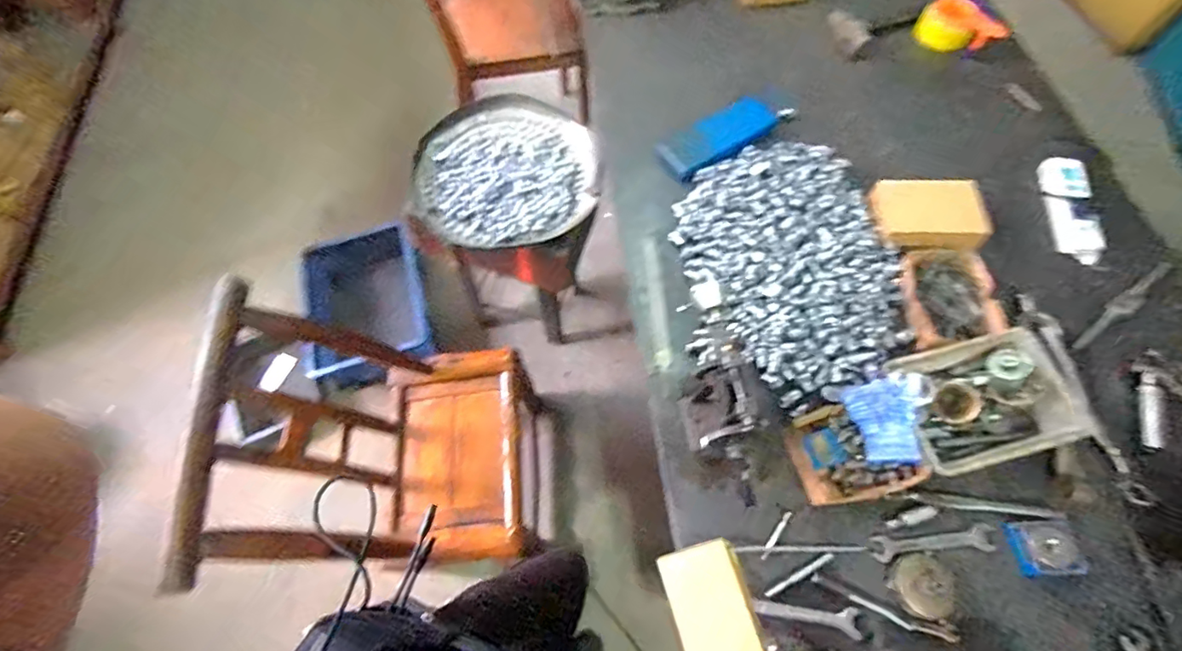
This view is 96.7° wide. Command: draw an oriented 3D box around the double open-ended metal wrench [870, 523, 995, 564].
[{"bbox_3d":[0.473,0.300,0.725,0.167,0.006,0.035,-5,64,-2],"label":"double open-ended metal wrench"}]

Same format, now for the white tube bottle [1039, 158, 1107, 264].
[{"bbox_3d":[0.866,-0.212,0.953,0.070,0.038,0.235,9,64,4],"label":"white tube bottle"}]

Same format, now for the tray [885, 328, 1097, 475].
[{"bbox_3d":[0.580,0.109,0.779,0.247,0.060,0.175,-13,65,-6],"label":"tray"}]

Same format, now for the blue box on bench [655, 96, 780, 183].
[{"bbox_3d":[0.251,-0.370,1.013,0.252,0.030,0.080,-32,68,-14],"label":"blue box on bench"}]

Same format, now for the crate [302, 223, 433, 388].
[{"bbox_3d":[-0.608,-0.058,1.409,0.295,0.114,0.380,-16,65,-8],"label":"crate"}]

